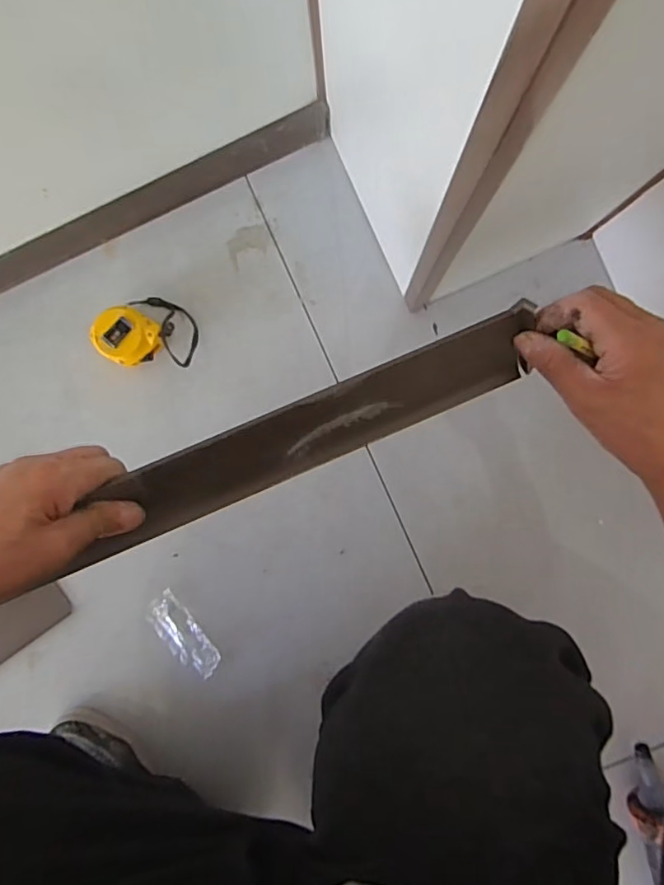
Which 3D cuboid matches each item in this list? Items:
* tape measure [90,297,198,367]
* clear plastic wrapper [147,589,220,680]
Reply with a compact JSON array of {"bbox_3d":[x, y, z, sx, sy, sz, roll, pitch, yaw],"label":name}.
[{"bbox_3d":[-0.202,-0.121,0.610,0.110,0.044,0.079,1,92,2],"label":"tape measure"},{"bbox_3d":[-0.167,0.218,0.634,0.042,0.007,0.101,-42,91,3],"label":"clear plastic wrapper"}]

